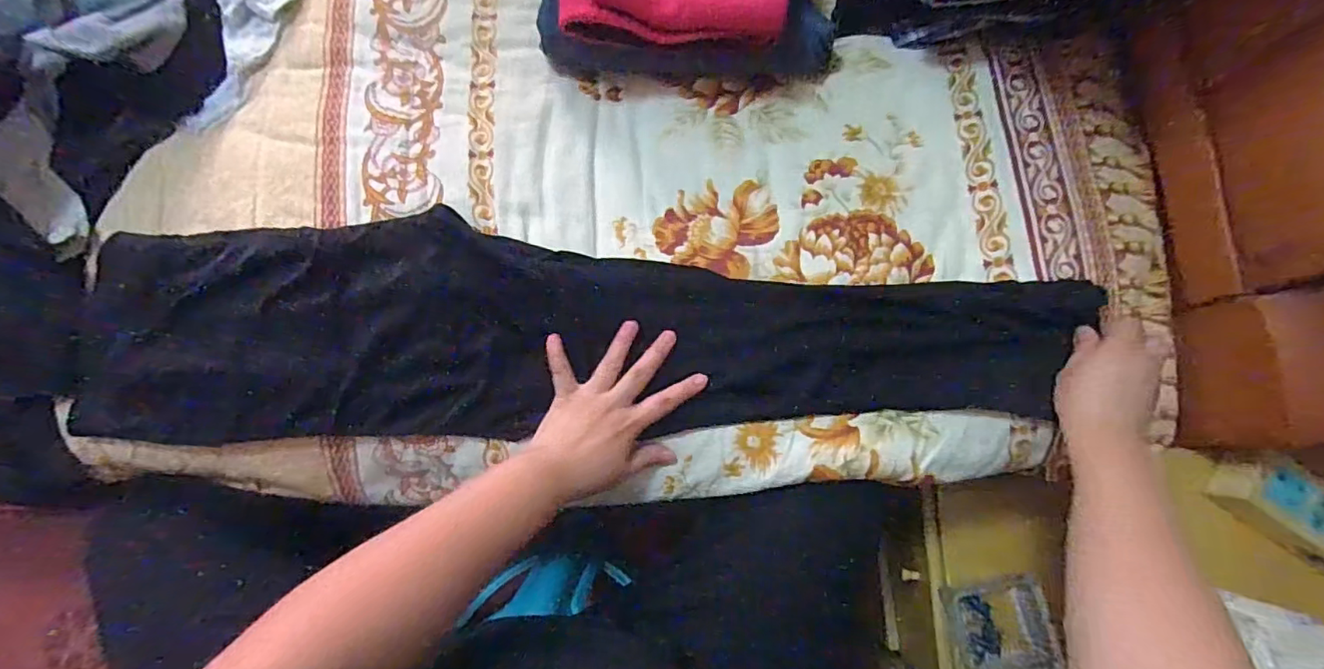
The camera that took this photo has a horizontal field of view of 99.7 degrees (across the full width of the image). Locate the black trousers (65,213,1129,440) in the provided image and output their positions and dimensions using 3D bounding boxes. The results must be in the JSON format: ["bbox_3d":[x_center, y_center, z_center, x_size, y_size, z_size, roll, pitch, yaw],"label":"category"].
[{"bbox_3d":[-0.078,0.006,0.492,0.856,0.034,0.190,1,80,1],"label":"black trousers"}]

